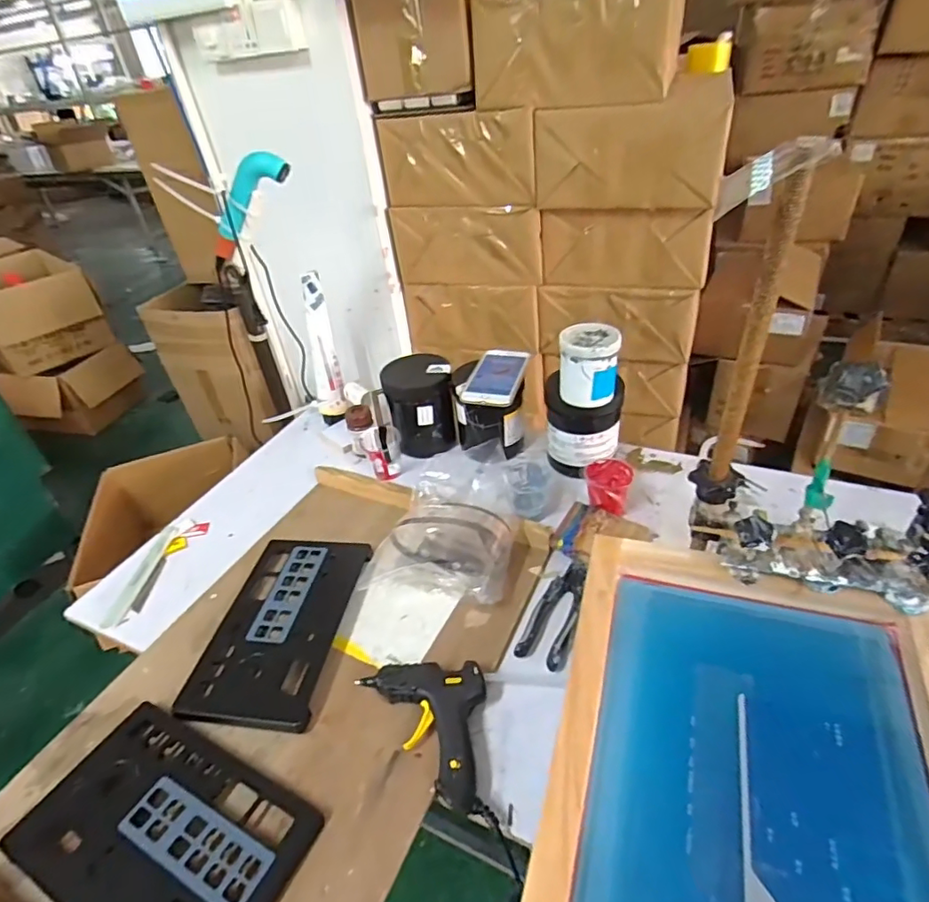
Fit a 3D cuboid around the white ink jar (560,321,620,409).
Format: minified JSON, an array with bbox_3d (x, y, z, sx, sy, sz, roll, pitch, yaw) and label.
[{"bbox_3d":[0.174,-0.120,0.760,0.077,0.090,0.077,-4,37,3],"label":"white ink jar"}]

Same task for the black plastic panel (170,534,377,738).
[{"bbox_3d":[-0.223,0.207,0.660,0.152,0.016,0.246,2,38,12],"label":"black plastic panel"}]

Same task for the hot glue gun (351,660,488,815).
[{"bbox_3d":[-0.019,0.267,0.555,0.101,0.032,0.156,-32,43,-29],"label":"hot glue gun"}]

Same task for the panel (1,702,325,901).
[{"bbox_3d":[-0.270,0.342,0.488,0.245,0.019,0.150,16,38,23],"label":"panel"}]

